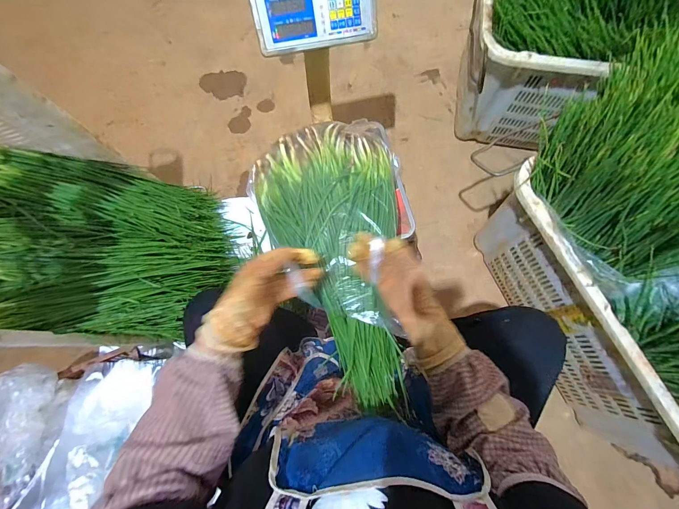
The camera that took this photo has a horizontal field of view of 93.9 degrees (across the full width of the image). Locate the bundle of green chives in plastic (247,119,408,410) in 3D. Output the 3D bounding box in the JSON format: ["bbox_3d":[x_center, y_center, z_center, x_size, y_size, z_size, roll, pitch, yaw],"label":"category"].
[{"bbox_3d":[-0.003,-0.031,0.568,0.287,0.083,0.550,-11,58,-3],"label":"bundle of green chives in plastic"}]

